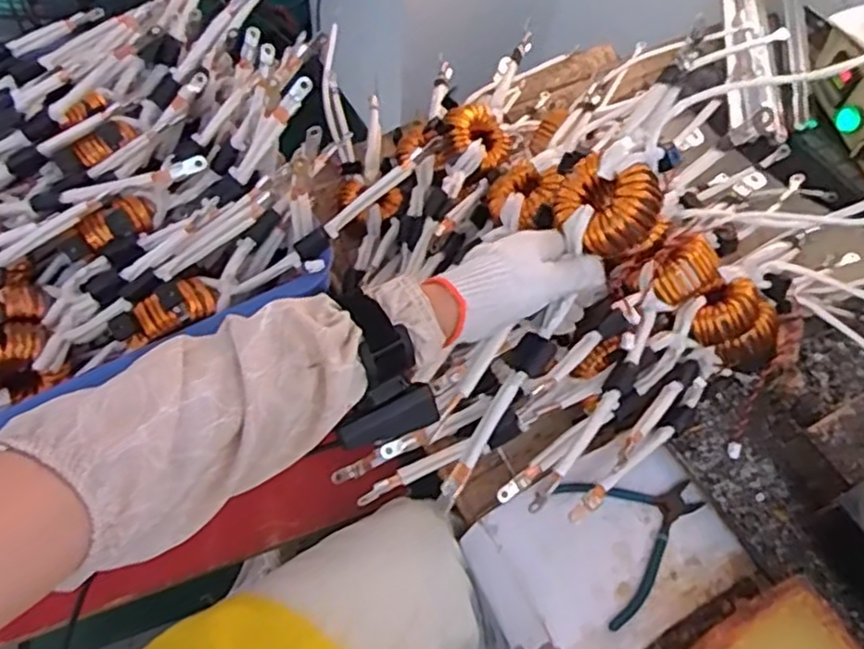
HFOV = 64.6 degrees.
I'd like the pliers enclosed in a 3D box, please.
[{"bbox_3d":[0.189,0.184,0.608,0.128,0.014,0.122,-17,61,-13],"label":"pliers"}]

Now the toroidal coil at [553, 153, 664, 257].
[{"bbox_3d":[0.134,-0.094,0.528,0.067,0.037,0.077,-54,46,15],"label":"toroidal coil"}]

